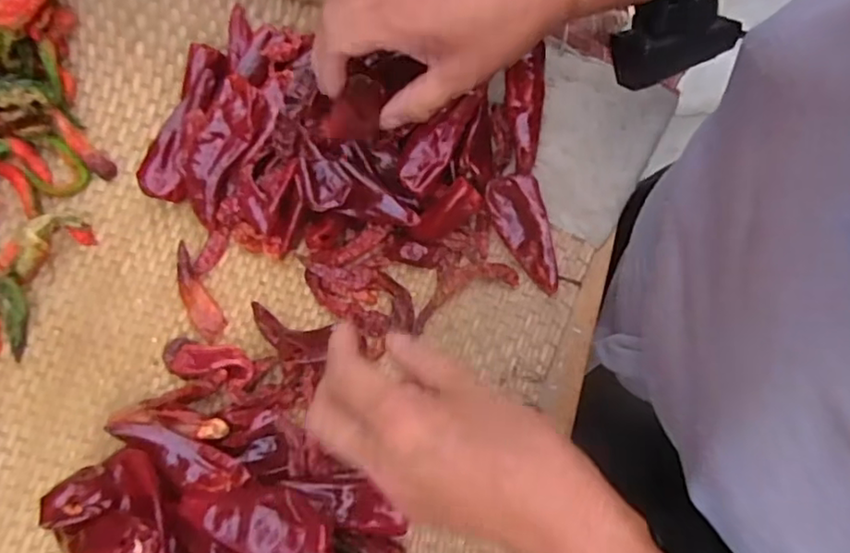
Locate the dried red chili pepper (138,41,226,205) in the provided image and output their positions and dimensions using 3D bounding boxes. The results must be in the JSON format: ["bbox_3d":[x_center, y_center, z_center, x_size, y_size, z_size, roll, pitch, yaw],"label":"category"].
[{"bbox_3d":[-0.172,-0.110,0.440,0.033,0.020,0.113,22,92,8],"label":"dried red chili pepper"}]

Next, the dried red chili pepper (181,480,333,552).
[{"bbox_3d":[-0.089,0.138,0.349,0.084,0.028,0.035,24,76,7],"label":"dried red chili pepper"}]

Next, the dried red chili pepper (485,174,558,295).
[{"bbox_3d":[0.065,-0.027,0.404,0.031,0.023,0.077,-16,75,-4],"label":"dried red chili pepper"}]

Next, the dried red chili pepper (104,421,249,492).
[{"bbox_3d":[-0.150,0.109,0.377,0.087,0.012,0.023,24,76,7],"label":"dried red chili pepper"}]

